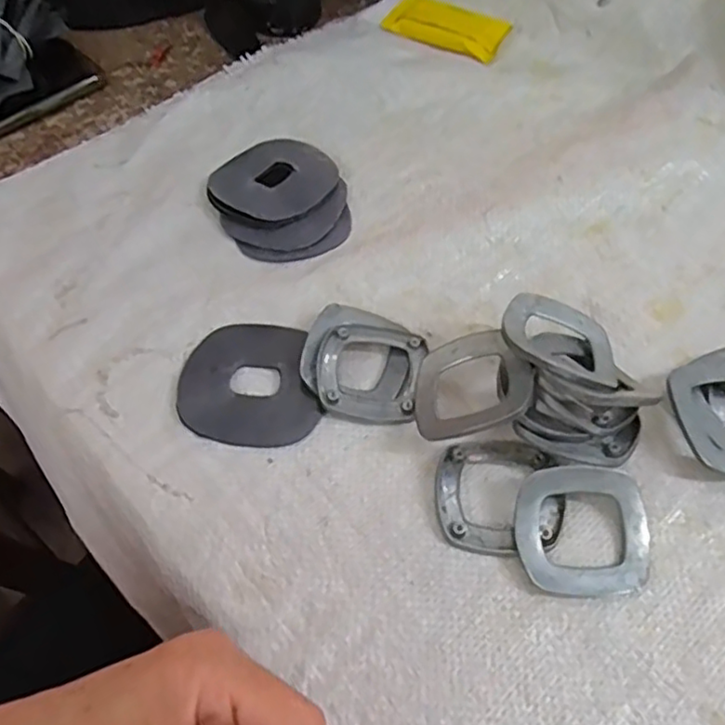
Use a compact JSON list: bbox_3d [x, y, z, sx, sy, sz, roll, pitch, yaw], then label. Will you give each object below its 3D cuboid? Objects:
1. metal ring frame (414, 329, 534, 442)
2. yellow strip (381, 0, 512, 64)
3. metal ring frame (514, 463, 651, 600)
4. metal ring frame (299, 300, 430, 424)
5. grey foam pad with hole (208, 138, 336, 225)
[{"bbox_3d":[0.053,0.013,0.323,0.061,0.010,0.059,-29,44,14],"label":"metal ring frame"},{"bbox_3d":[0.068,-0.275,0.527,0.097,0.009,0.047,23,61,17],"label":"yellow strip"},{"bbox_3d":[0.103,0.078,0.299,0.063,0.006,0.059,3,72,-1],"label":"metal ring frame"},{"bbox_3d":[0.000,0.000,0.355,0.064,0.014,0.064,12,59,11],"label":"metal ring frame"},{"bbox_3d":[-0.060,-0.125,0.435,0.076,0.011,0.080,34,65,22],"label":"grey foam pad with hole"}]

